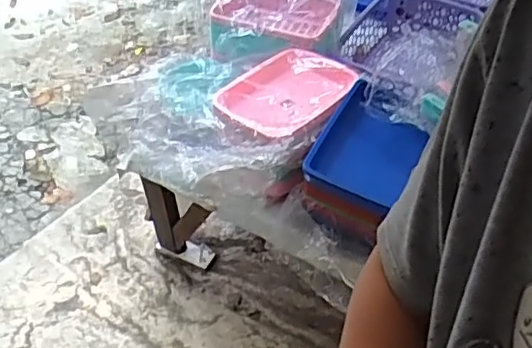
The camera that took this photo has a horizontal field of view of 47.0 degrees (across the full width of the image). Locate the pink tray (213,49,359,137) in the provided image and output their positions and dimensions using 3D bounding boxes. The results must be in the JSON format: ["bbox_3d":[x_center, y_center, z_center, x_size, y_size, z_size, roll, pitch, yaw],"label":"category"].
[{"bbox_3d":[0.053,-0.183,1.391,0.224,0.038,0.310,36,55,28],"label":"pink tray"}]

